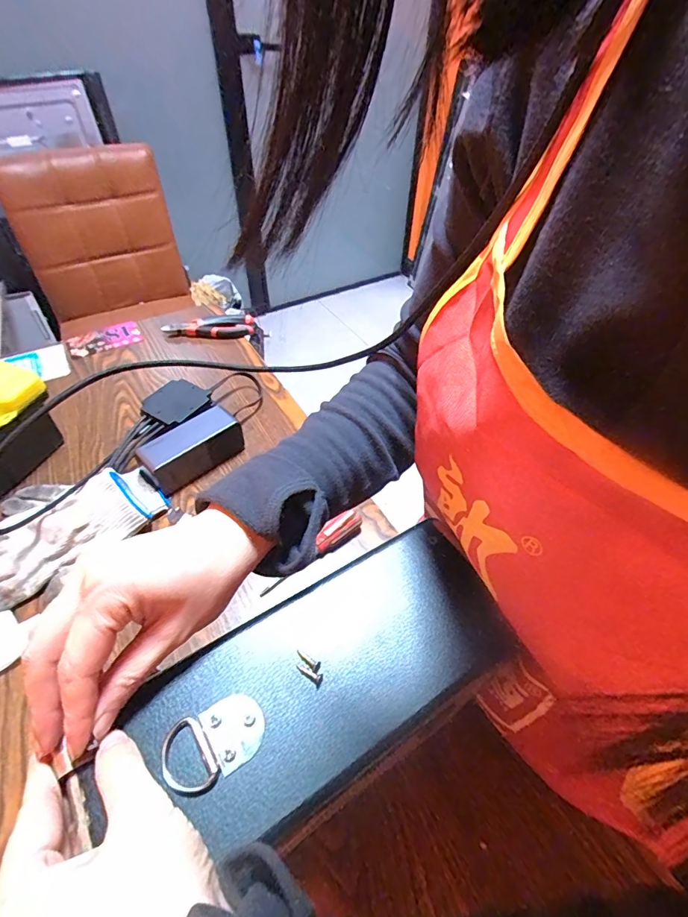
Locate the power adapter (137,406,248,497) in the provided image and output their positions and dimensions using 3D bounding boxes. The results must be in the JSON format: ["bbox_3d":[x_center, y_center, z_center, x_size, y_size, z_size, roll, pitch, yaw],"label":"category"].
[{"bbox_3d":[-0.200,-0.016,0.575,0.128,0.046,0.060,-36,58,-28],"label":"power adapter"}]

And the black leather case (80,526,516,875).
[{"bbox_3d":[-0.012,0.111,0.226,0.213,0.017,0.095,-28,54,-20],"label":"black leather case"}]

